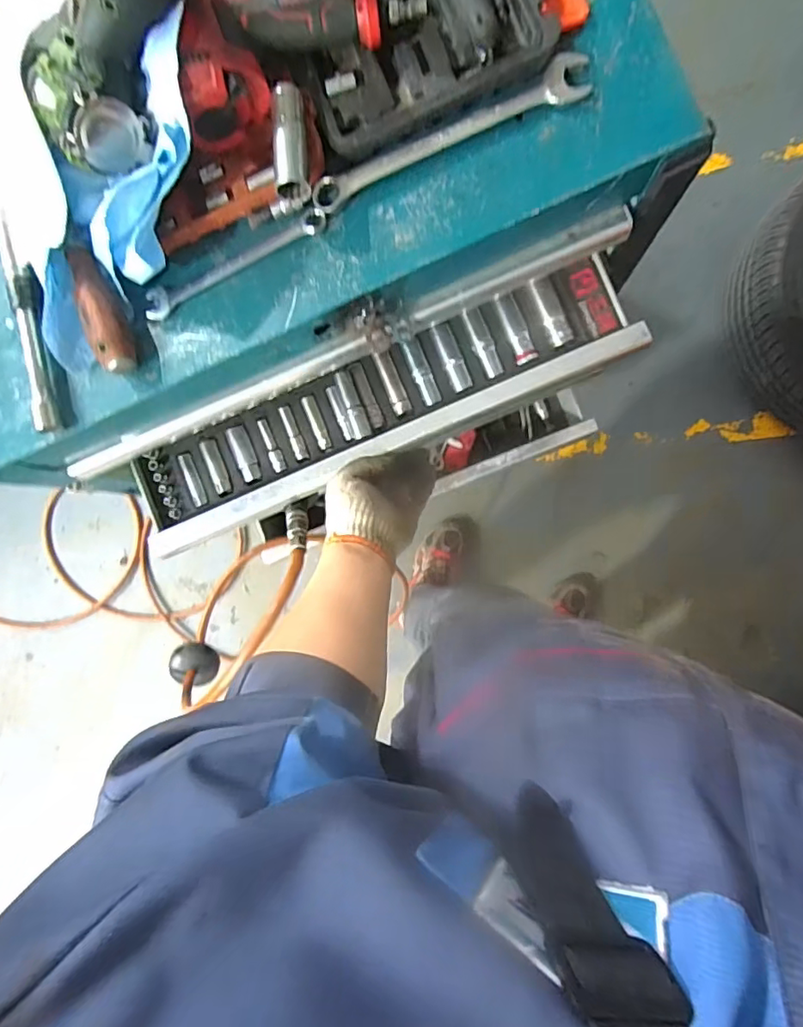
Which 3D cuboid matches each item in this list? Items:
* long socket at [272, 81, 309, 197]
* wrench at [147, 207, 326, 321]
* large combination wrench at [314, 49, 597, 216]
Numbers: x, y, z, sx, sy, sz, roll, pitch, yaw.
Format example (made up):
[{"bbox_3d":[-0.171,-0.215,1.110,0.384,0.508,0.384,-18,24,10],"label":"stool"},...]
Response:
[{"bbox_3d":[-0.083,-0.280,0.416,0.023,0.018,0.075,-1,90,8],"label":"long socket"},{"bbox_3d":[-0.141,-0.208,0.464,0.171,0.012,0.022,-24,87,7],"label":"wrench"},{"bbox_3d":[0.037,-0.292,0.431,0.226,0.010,0.036,-24,87,7],"label":"large combination wrench"}]

